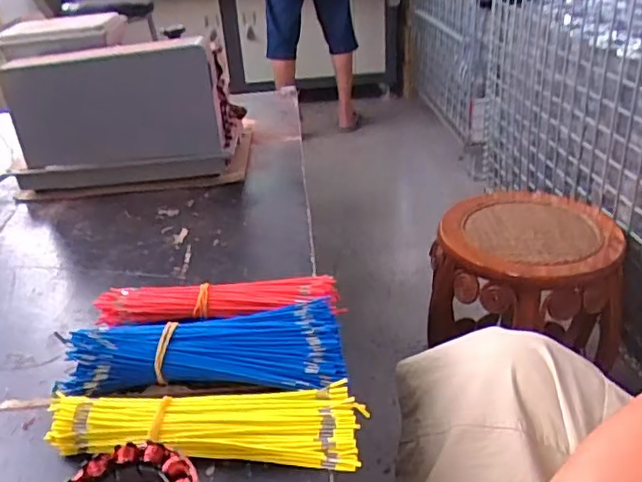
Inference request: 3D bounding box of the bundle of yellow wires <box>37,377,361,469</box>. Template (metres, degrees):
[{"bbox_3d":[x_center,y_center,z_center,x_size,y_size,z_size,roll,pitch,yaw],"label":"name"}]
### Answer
[{"bbox_3d":[-0.090,0.145,0.466,0.240,0.031,0.066,-1,30,6],"label":"bundle of yellow wires"}]

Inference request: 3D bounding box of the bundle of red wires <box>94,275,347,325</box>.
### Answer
[{"bbox_3d":[-0.105,0.066,0.599,0.242,0.030,0.051,-4,30,0],"label":"bundle of red wires"}]

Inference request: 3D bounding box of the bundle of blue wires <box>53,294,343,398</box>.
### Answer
[{"bbox_3d":[-0.104,0.100,0.530,0.245,0.045,0.096,-4,30,0],"label":"bundle of blue wires"}]

